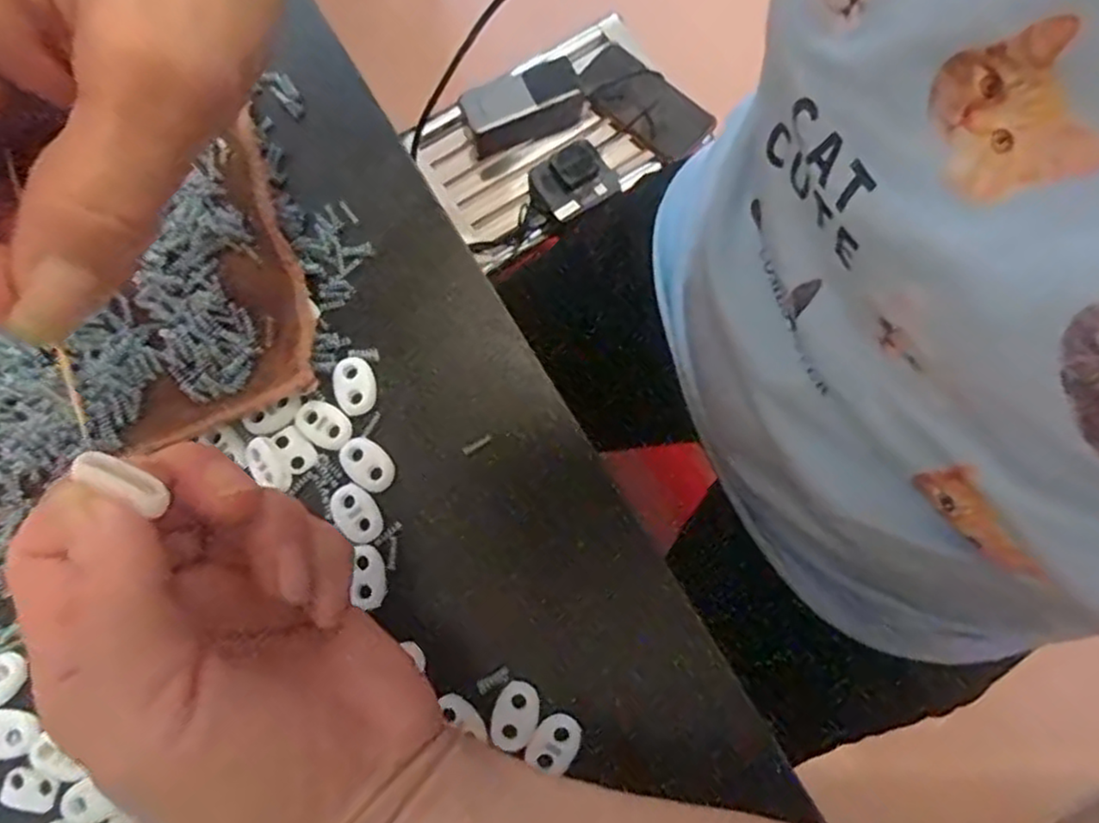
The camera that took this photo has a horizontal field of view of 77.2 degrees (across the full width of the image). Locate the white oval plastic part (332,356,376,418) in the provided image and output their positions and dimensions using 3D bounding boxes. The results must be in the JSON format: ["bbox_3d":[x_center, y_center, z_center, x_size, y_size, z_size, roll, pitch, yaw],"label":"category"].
[{"bbox_3d":[-0.075,-0.010,0.262,0.016,0.004,0.023,-20,77,-7],"label":"white oval plastic part"}]

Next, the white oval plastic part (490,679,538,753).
[{"bbox_3d":[-0.012,0.104,0.237,0.015,0.004,0.020,19,76,3],"label":"white oval plastic part"}]

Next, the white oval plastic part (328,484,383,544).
[{"bbox_3d":[-0.071,0.037,0.251,0.015,0.004,0.022,-38,79,-10],"label":"white oval plastic part"}]

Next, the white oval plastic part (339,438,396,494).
[{"bbox_3d":[-0.068,0.019,0.256,0.022,0.004,0.016,42,78,9],"label":"white oval plastic part"}]

